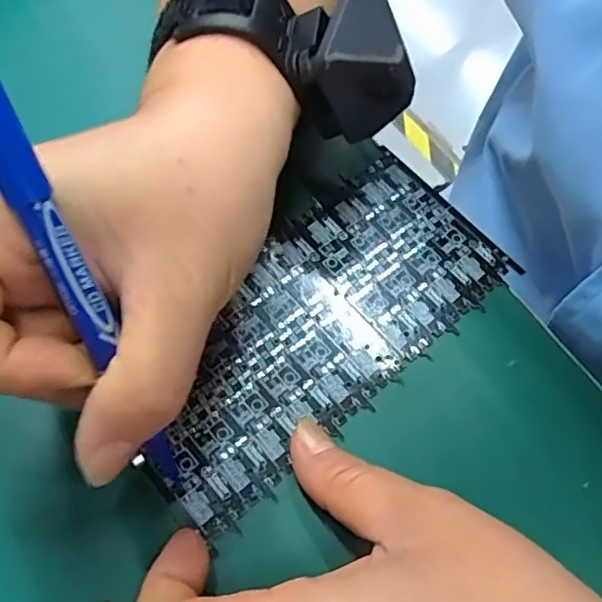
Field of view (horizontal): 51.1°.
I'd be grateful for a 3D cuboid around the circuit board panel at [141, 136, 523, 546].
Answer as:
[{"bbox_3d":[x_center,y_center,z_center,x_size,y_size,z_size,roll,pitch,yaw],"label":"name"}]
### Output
[{"bbox_3d":[0.005,0.007,0.242,0.161,0.004,0.073,-38,74,-21],"label":"circuit board panel"}]

